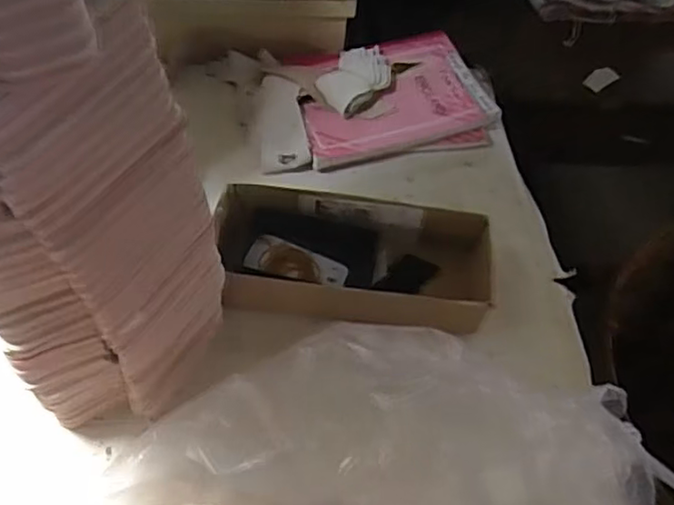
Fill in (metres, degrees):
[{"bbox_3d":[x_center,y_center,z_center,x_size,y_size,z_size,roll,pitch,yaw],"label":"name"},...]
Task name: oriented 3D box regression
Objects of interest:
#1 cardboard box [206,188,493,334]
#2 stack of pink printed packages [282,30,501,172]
[{"bbox_3d":[0.015,0.014,0.646,0.274,0.067,0.131,8,55,0],"label":"cardboard box"},{"bbox_3d":[0.071,-0.203,0.811,0.247,0.017,0.185,-10,66,-16],"label":"stack of pink printed packages"}]

